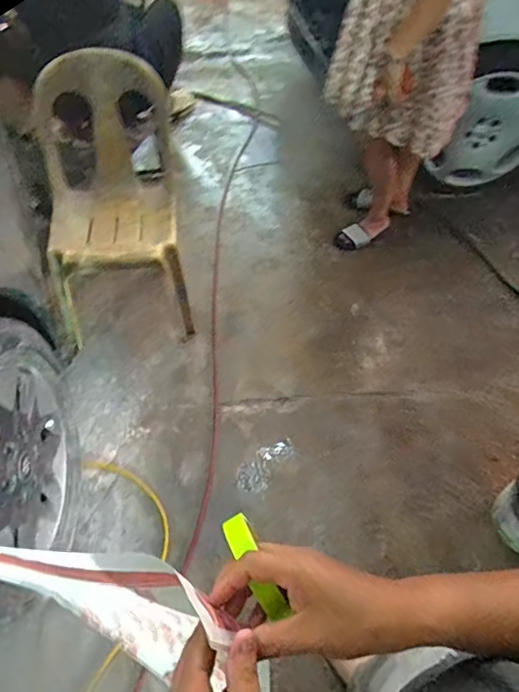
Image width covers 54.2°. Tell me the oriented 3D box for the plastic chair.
[{"bbox_3d":[-0.451,-0.424,1.614,0.401,0.702,0.500,-4,56,-3],"label":"plastic chair"}]

